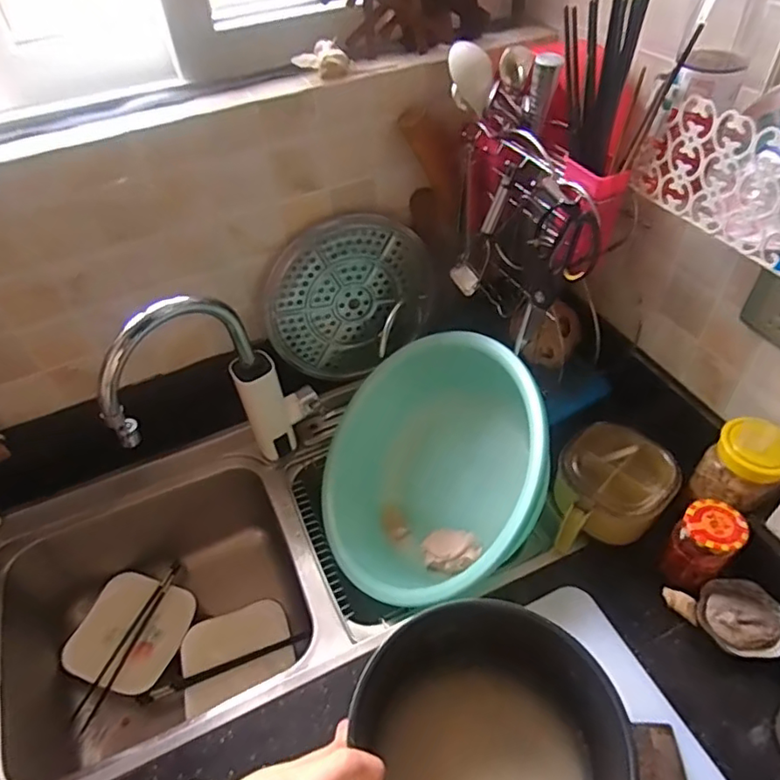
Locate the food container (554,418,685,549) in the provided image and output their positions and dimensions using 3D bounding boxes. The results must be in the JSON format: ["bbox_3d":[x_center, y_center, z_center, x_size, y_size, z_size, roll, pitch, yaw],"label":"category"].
[{"bbox_3d":[0.294,0.135,0.769,0.134,0.084,0.181,25,54,25],"label":"food container"}]

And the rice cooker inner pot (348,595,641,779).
[{"bbox_3d":[0.086,0.332,0.530,0.225,0.132,0.218,-2,47,2],"label":"rice cooker inner pot"}]

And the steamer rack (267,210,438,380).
[{"bbox_3d":[-0.054,-0.143,0.921,0.272,0.262,0.057,-16,48,-10],"label":"steamer rack"}]

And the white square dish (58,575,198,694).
[{"bbox_3d":[-0.419,0.394,0.936,0.167,0.022,0.167,12,49,15],"label":"white square dish"}]

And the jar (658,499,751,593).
[{"bbox_3d":[0.371,0.186,0.684,0.077,0.087,0.063,-35,54,-25],"label":"jar"}]

